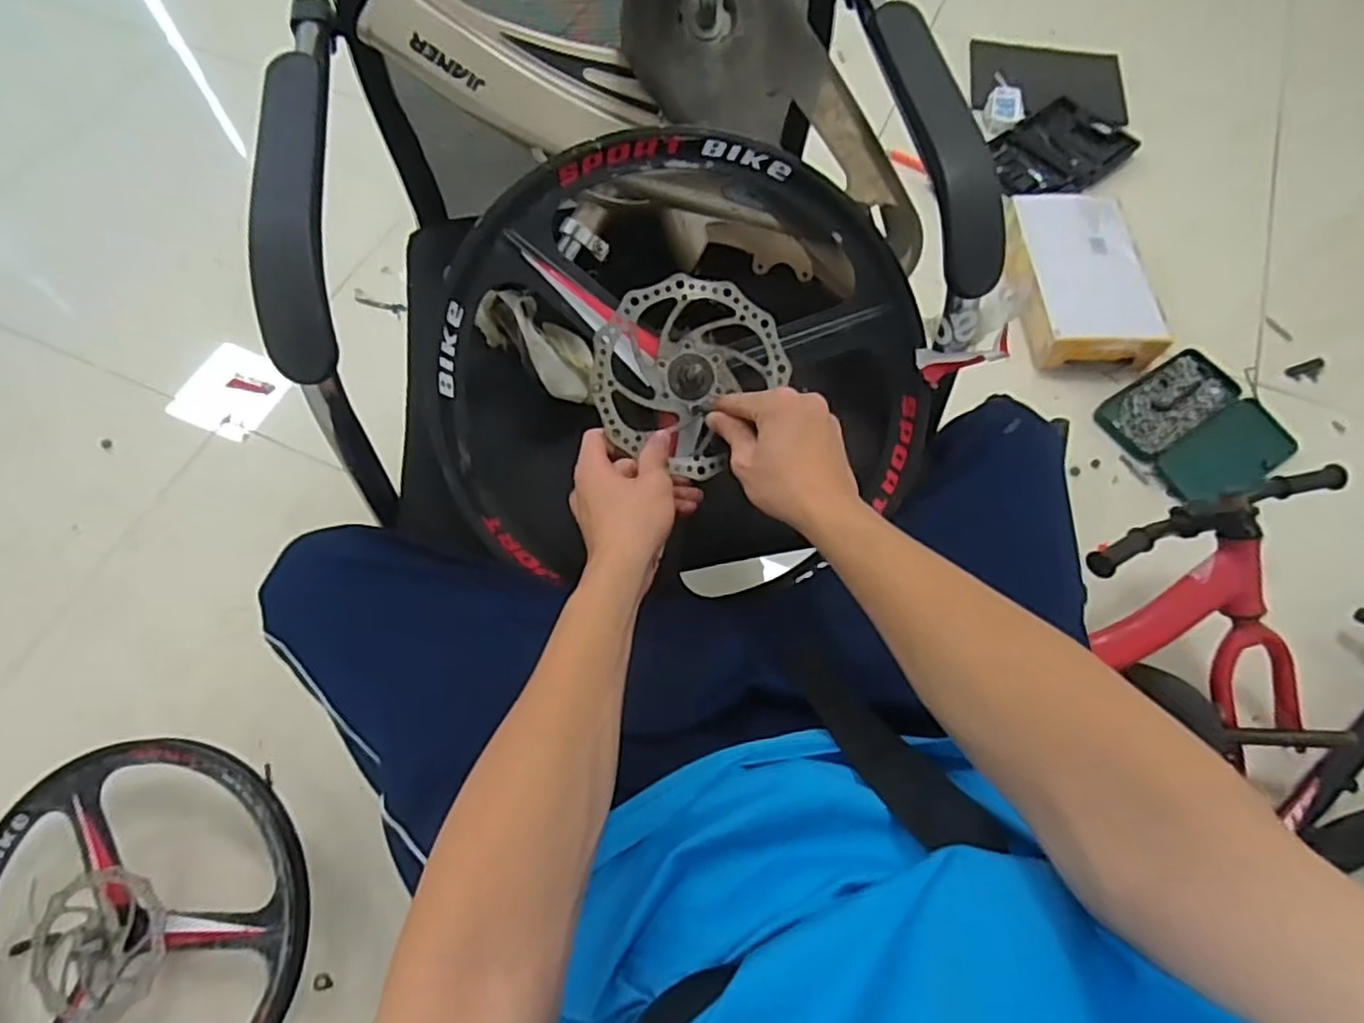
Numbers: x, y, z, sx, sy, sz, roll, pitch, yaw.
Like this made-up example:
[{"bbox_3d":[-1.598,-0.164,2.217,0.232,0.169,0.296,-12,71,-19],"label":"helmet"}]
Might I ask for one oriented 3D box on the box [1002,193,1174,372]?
[{"bbox_3d":[0.729,-0.423,1.277,0.227,0.071,0.346,4,65,1],"label":"box"}]

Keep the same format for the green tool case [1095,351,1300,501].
[{"bbox_3d":[0.875,-0.144,1.201,0.269,0.037,0.248,-26,68,-12],"label":"green tool case"}]

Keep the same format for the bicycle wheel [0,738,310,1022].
[{"bbox_3d":[-0.627,0.486,0.812,0.403,0.099,0.405,1,63,-1],"label":"bicycle wheel"}]

